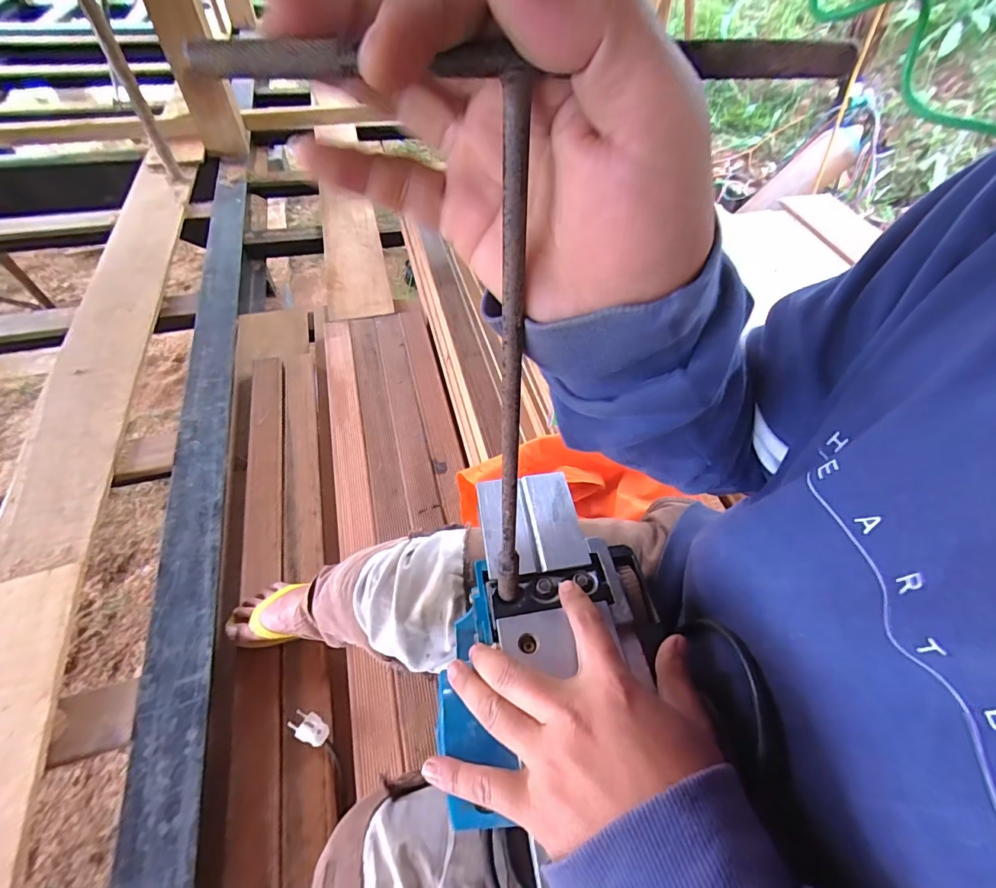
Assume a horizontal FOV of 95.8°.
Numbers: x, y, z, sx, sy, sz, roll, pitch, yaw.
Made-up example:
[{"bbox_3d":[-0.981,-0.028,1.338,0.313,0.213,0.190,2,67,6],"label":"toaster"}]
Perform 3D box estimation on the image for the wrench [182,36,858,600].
[{"bbox_3d":[0.005,-0.006,0.209,0.172,0.272,0.012,1,44,-1],"label":"wrench"}]

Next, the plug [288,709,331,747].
[{"bbox_3d":[-0.291,0.437,0.695,0.064,0.029,0.035,24,56,13],"label":"plug"}]

